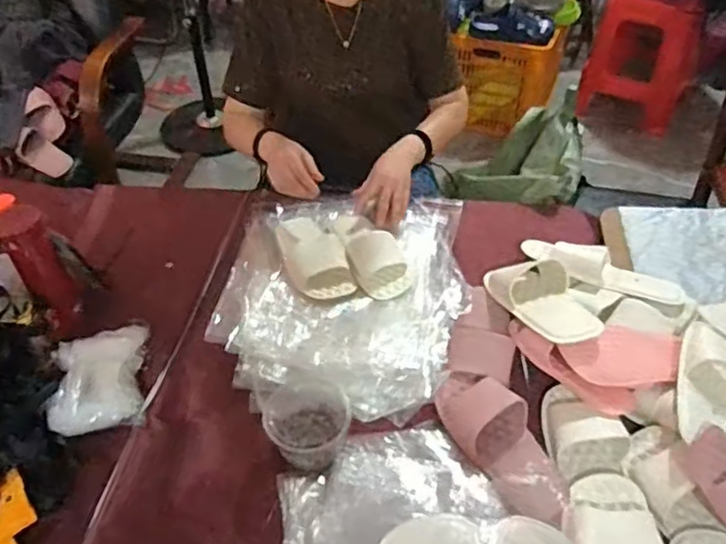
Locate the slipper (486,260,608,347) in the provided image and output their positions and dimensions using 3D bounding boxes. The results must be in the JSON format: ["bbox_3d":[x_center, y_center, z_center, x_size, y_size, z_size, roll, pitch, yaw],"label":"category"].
[{"bbox_3d":[0.282,0.039,0.992,0.096,0.058,0.231,-15,30,-13],"label":"slipper"}]

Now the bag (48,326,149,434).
[{"bbox_3d":[-0.392,0.161,0.947,0.128,0.057,0.162,-9,45,-8],"label":"bag"}]

